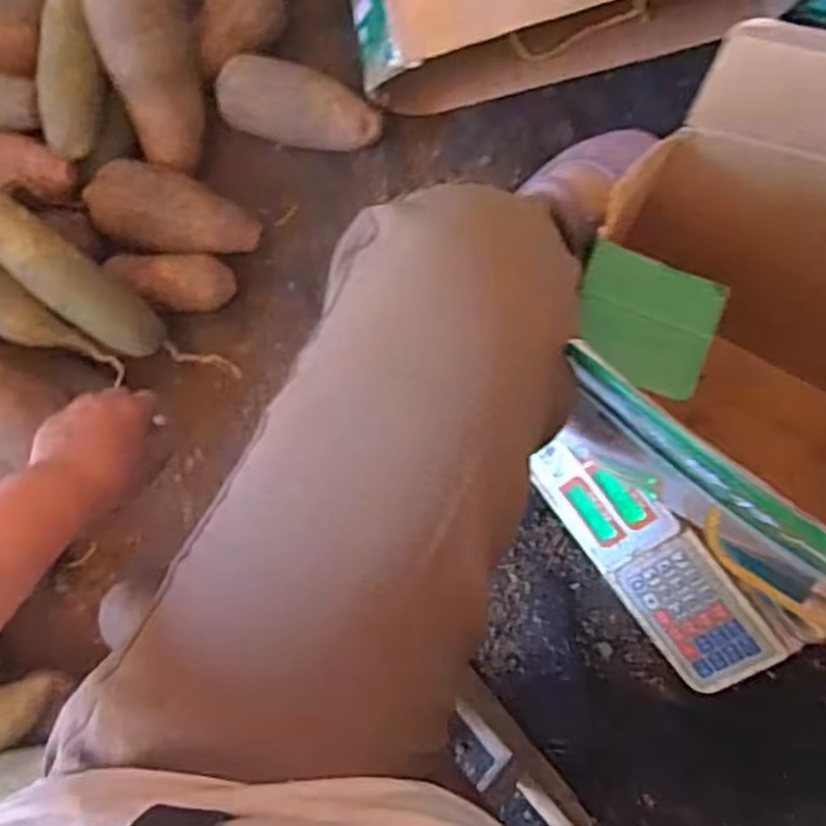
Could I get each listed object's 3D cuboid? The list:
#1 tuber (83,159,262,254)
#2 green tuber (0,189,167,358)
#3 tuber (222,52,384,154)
[{"bbox_3d":[-0.228,-0.190,0.745,0.163,0.058,0.076,12,85,-12],"label":"tuber"},{"bbox_3d":[-0.319,-0.127,0.719,0.053,0.050,0.214,-46,122,-1],"label":"green tuber"},{"bbox_3d":[-0.110,-0.293,0.766,0.161,0.058,0.069,16,85,8],"label":"tuber"}]

